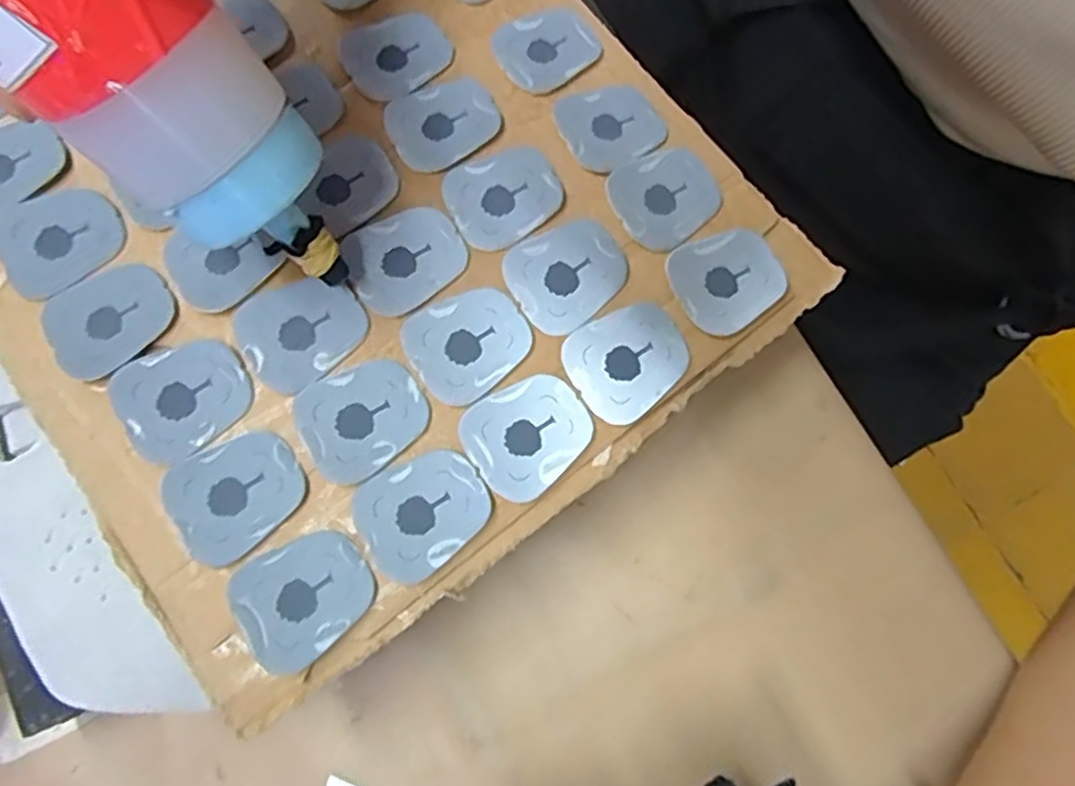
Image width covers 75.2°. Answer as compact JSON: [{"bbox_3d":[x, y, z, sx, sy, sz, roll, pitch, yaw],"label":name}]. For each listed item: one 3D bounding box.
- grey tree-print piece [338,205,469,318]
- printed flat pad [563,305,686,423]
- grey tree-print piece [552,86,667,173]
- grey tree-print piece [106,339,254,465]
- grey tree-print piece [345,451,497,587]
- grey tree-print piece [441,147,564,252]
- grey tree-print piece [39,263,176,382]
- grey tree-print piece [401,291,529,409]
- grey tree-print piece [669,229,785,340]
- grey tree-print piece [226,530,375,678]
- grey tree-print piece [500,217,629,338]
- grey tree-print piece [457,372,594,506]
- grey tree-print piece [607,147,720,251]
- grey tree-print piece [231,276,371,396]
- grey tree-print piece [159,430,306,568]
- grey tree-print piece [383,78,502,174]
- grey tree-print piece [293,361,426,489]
[{"bbox_3d":[-0.045,-0.046,0.232,0.038,0.004,0.034,-37,77,-5],"label":"grey tree-print piece"},{"bbox_3d":[0.030,-0.011,0.227,0.038,0.005,0.033,-33,77,-4],"label":"printed flat pad"},{"bbox_3d":[0.026,-0.099,0.255,0.036,0.004,0.035,-30,77,-3],"label":"grey tree-print piece"},{"bbox_3d":[-0.111,0.001,0.216,0.038,0.004,0.033,-41,77,-5],"label":"grey tree-print piece"},{"bbox_3d":[-0.035,0.035,0.209,0.039,0.004,0.033,-35,77,-4],"label":"grey tree-print piece"},{"bbox_3d":[-0.012,-0.069,0.241,0.039,0.004,0.035,-34,77,-4],"label":"grey tree-print piece"},{"bbox_3d":[-0.138,-0.025,0.223,0.039,0.004,0.033,-40,77,-5],"label":"grey tree-print piece"},{"bbox_3d":[-0.022,-0.017,0.224,0.038,0.004,0.033,-36,77,-4],"label":"grey tree-print piece"},{"bbox_3d":[0.066,-0.039,0.238,0.038,0.004,0.034,-24,76,-1],"label":"grey tree-print piece"},{"bbox_3d":[-0.068,0.059,0.203,0.038,0.004,0.033,-37,77,-5],"label":"grey tree-print piece"},{"bbox_3d":[0.011,-0.040,0.235,0.040,0.004,0.034,-32,83,-11],"label":"grey tree-print piece"},{"bbox_3d":[-0.003,0.012,0.219,0.038,0.004,0.033,-44,78,-6],"label":"grey tree-print piece"},{"bbox_3d":[0.045,-0.070,0.245,0.038,0.004,0.034,-44,78,-6],"label":"grey tree-print piece"},{"bbox_3d":[-0.077,-0.022,0.223,0.035,0.004,0.038,41,83,12],"label":"grey tree-print piece"},{"bbox_3d":[-0.091,0.030,0.209,0.038,0.005,0.033,-36,77,-4],"label":"grey tree-print piece"},{"bbox_3d":[-0.034,-0.098,0.249,0.039,0.004,0.034,-29,76,-3],"label":"grey tree-print piece"},{"bbox_3d":[-0.055,0.007,0.216,0.038,0.004,0.034,-37,77,-4],"label":"grey tree-print piece"}]

